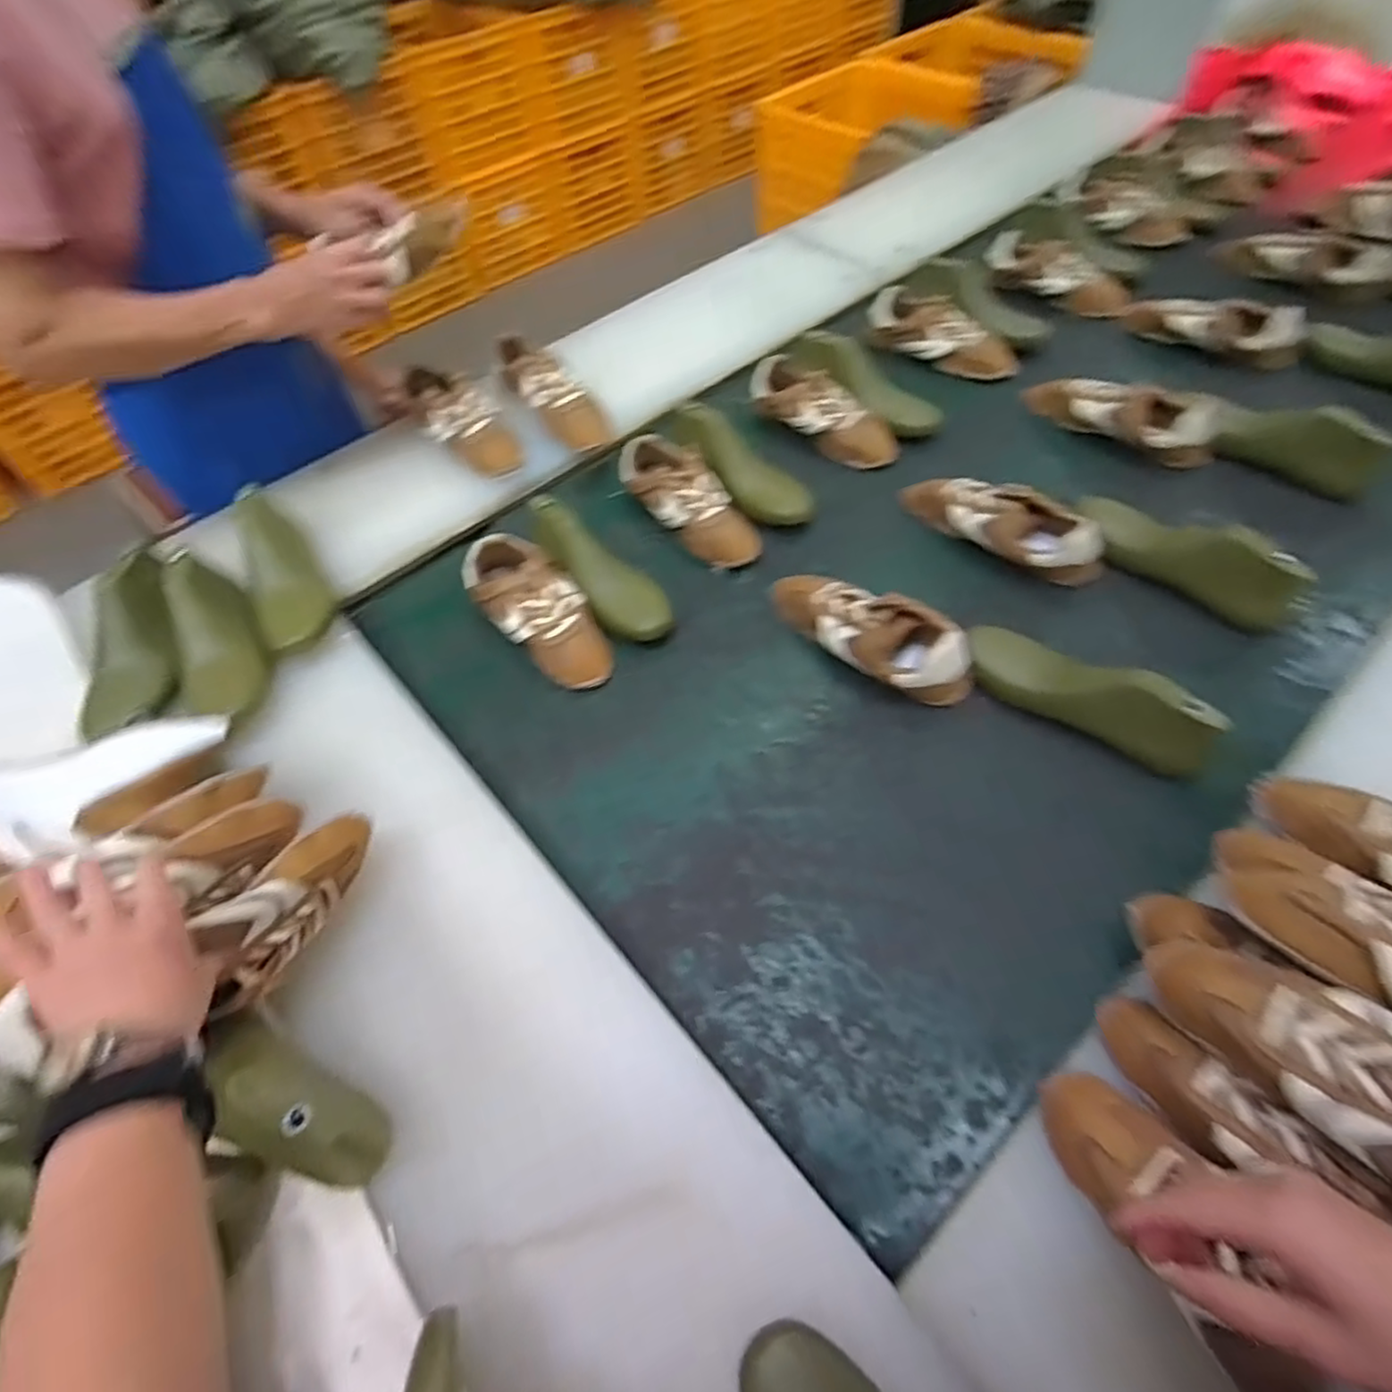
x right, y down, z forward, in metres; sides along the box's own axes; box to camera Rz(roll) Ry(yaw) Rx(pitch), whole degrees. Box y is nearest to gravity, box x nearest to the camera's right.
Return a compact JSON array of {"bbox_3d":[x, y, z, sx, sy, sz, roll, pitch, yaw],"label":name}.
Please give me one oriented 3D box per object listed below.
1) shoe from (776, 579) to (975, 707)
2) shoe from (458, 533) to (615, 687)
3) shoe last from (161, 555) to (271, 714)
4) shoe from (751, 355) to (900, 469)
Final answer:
[{"bbox_3d":[0.181,-0.072,0.747,0.238,0.070,0.083,35,66,24],"label":"shoe"},{"bbox_3d":[-0.177,-0.099,0.799,0.100,0.062,0.224,-36,61,-18],"label":"shoe"},{"bbox_3d":[-0.517,-0.067,0.737,0.074,0.082,0.201,-27,59,-13],"label":"shoe last"},{"bbox_3d":[0.179,-0.389,0.964,0.228,0.075,0.077,33,65,23],"label":"shoe"}]

